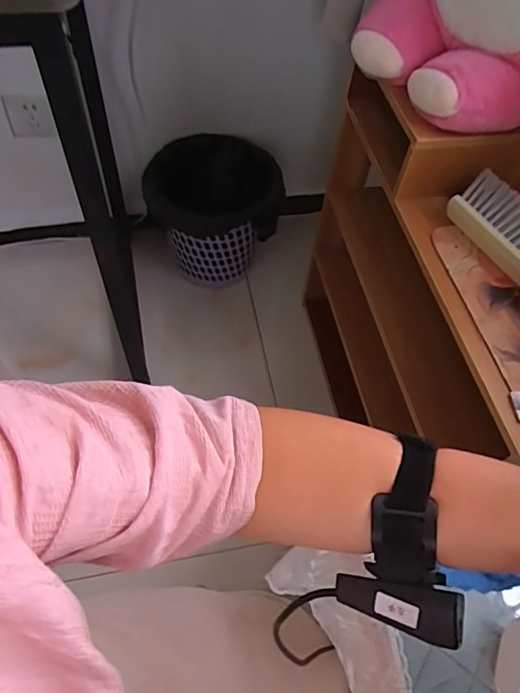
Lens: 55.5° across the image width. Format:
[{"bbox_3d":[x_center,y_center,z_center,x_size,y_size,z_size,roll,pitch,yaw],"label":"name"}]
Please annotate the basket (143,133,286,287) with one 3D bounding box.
[{"bbox_3d":[-0.102,-0.297,1.112,0.285,0.242,0.233,1,57,-3],"label":"basket"}]

